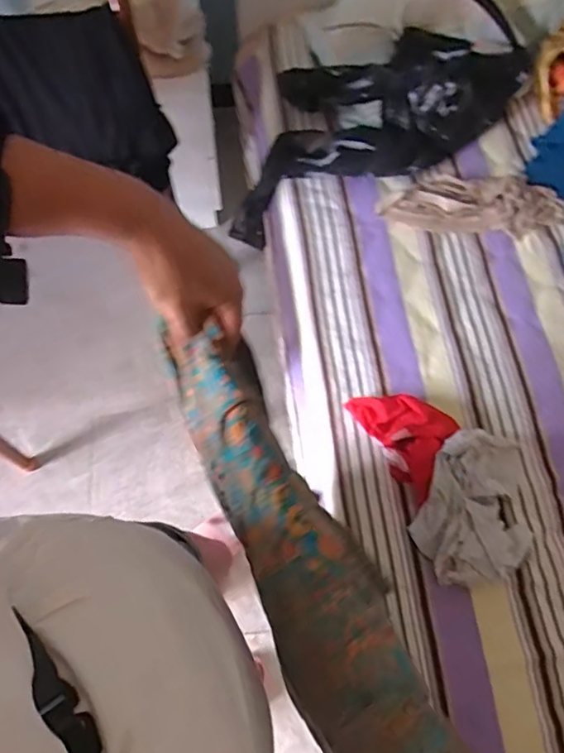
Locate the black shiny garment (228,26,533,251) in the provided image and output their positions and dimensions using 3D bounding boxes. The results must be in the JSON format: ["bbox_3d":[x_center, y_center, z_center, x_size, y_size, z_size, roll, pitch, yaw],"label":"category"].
[{"bbox_3d":[0.205,-0.551,1.295,0.716,0.264,0.344,-24,68,8],"label":"black shiny garment"}]

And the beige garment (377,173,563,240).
[{"bbox_3d":[0.393,-0.355,1.174,0.368,0.030,0.136,1,66,-1],"label":"beige garment"}]

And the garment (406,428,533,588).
[{"bbox_3d":[0.315,0.207,0.908,0.180,0.054,0.256,24,68,9],"label":"garment"}]

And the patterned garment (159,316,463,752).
[{"bbox_3d":[0.042,0.210,0.441,0.079,0.158,0.531,-26,72,-12],"label":"patterned garment"}]

